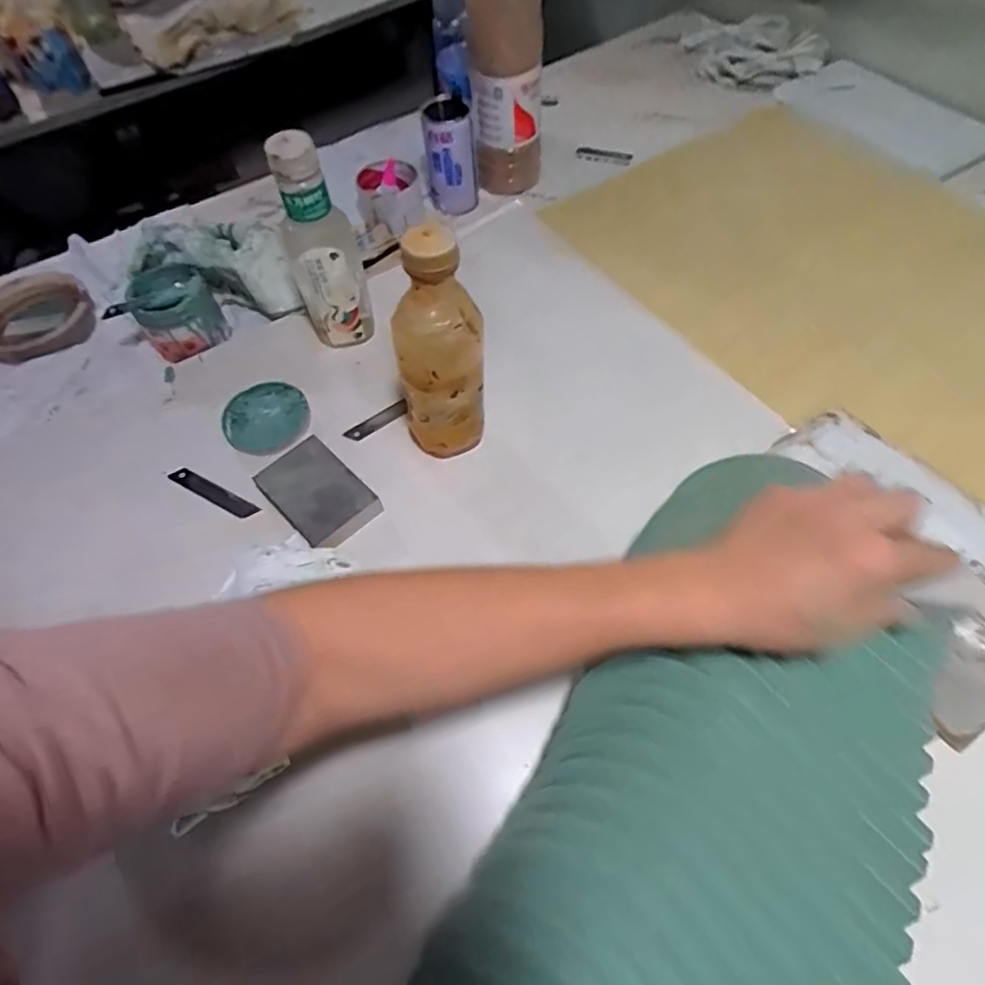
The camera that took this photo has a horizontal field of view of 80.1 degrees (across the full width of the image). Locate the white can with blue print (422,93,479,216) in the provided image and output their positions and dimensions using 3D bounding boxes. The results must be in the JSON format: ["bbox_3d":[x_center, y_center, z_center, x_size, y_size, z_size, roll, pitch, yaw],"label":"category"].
[{"bbox_3d":[-0.055,-0.435,0.759,0.065,0.121,0.063,-3,58,2],"label":"white can with blue print"}]

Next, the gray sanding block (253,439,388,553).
[{"bbox_3d":[-0.158,-0.001,0.525,0.069,0.022,0.105,-40,64,-19],"label":"gray sanding block"}]

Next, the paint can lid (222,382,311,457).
[{"bbox_3d":[-0.223,-0.072,0.585,0.081,0.013,0.089,-2,58,3],"label":"paint can lid"}]

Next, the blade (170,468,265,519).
[{"bbox_3d":[-0.263,0.001,0.550,0.100,0.007,0.016,24,73,17],"label":"blade"}]

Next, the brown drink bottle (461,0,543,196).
[{"bbox_3d":[0.014,-0.510,0.692,0.086,0.303,0.073,0,58,3],"label":"brown drink bottle"}]

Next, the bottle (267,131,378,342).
[{"bbox_3d":[-0.164,-0.226,0.574,0.069,0.222,0.060,-17,58,-7],"label":"bottle"}]

